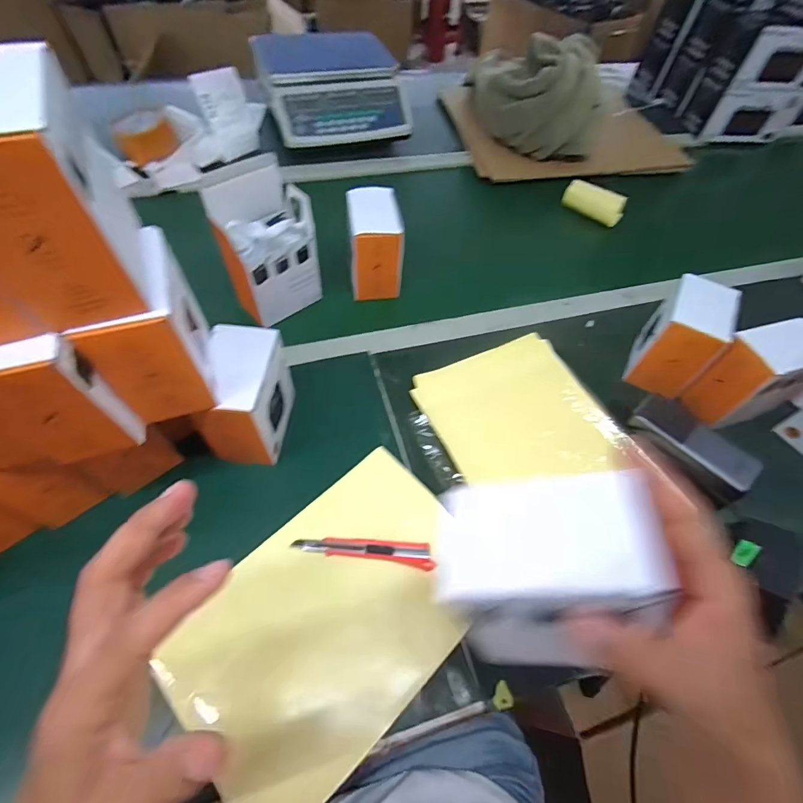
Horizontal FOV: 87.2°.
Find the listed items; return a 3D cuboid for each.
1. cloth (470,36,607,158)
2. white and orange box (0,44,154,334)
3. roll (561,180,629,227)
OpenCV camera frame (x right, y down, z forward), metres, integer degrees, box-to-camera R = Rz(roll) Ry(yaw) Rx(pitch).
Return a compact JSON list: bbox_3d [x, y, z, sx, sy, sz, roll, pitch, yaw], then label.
[{"bbox_3d":[0.268,-0.607,0.838,0.225,0.143,0.185,-5,57,-6],"label":"cloth"},{"bbox_3d":[-0.205,-0.117,0.237,0.069,0.110,0.090,-19,59,-15],"label":"white and orange box"},{"bbox_3d":[0.346,-0.362,0.757,0.106,0.041,0.032,33,61,18],"label":"roll"}]

